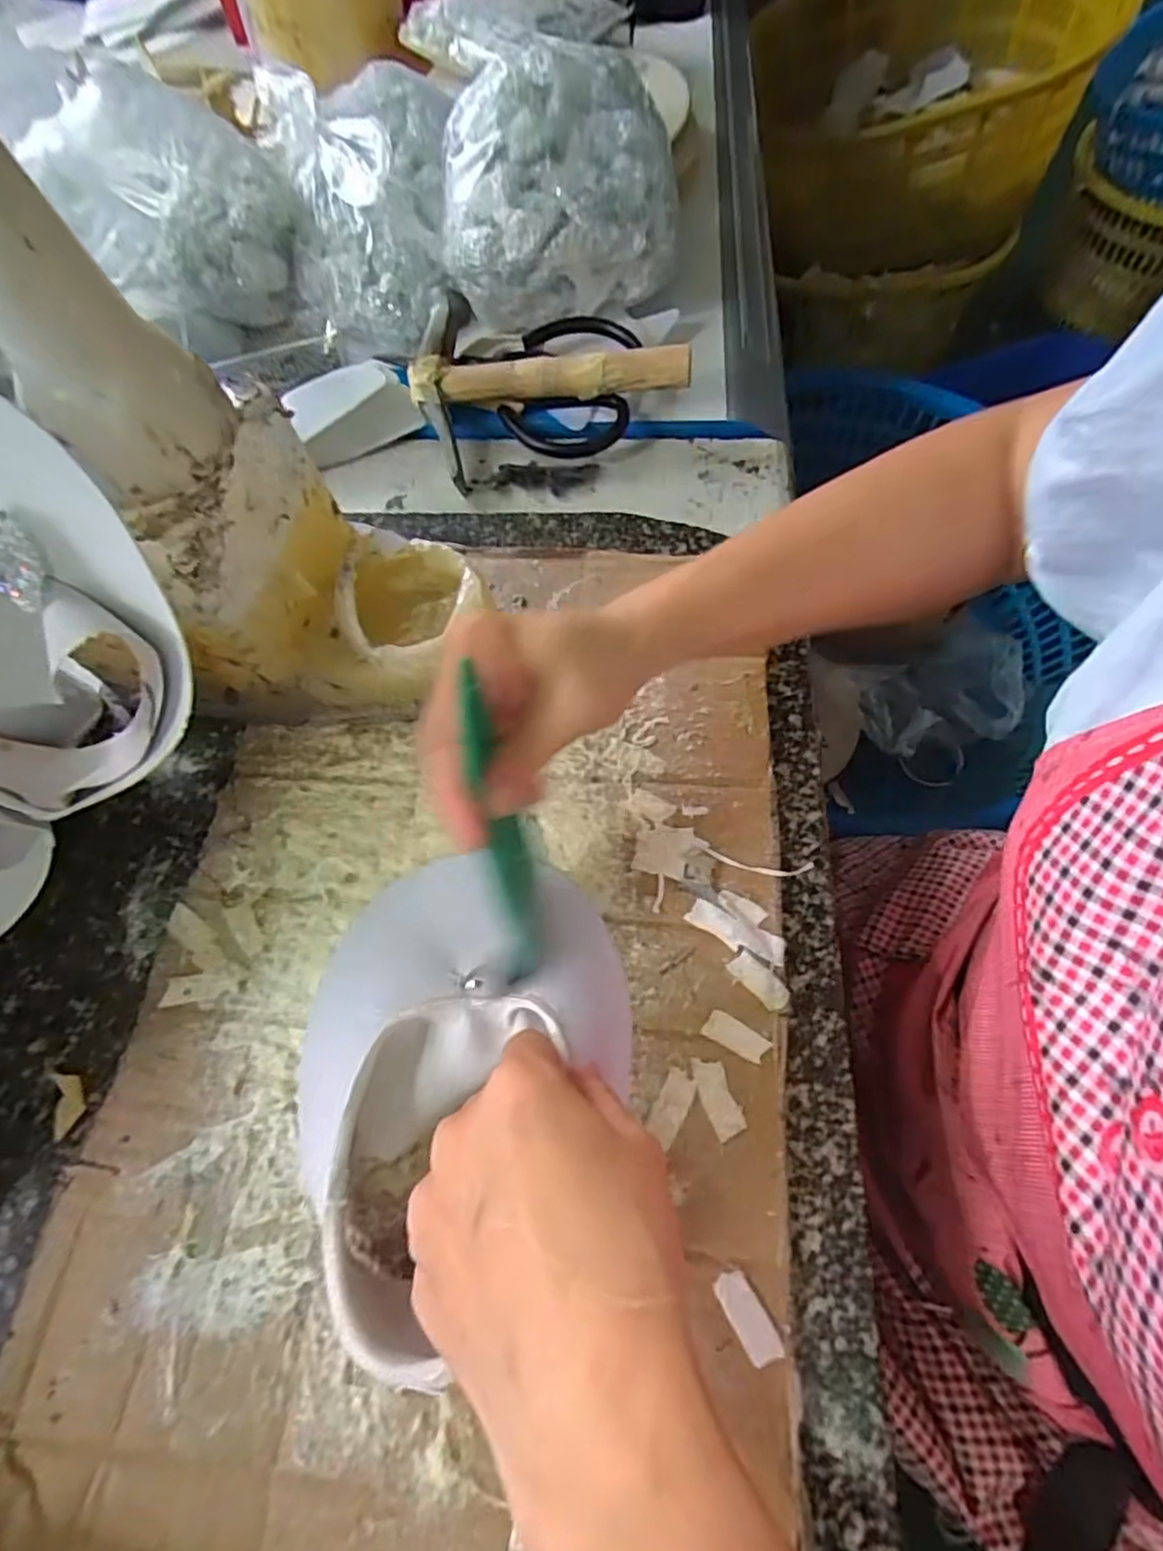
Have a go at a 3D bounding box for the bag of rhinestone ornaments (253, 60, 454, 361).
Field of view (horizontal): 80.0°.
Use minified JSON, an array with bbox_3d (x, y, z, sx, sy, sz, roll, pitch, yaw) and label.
[{"bbox_3d":[-0.145,-0.407,0.500,0.132,0.102,0.201,-14,64,-3],"label":"bag of rhinestone ornaments"}]

